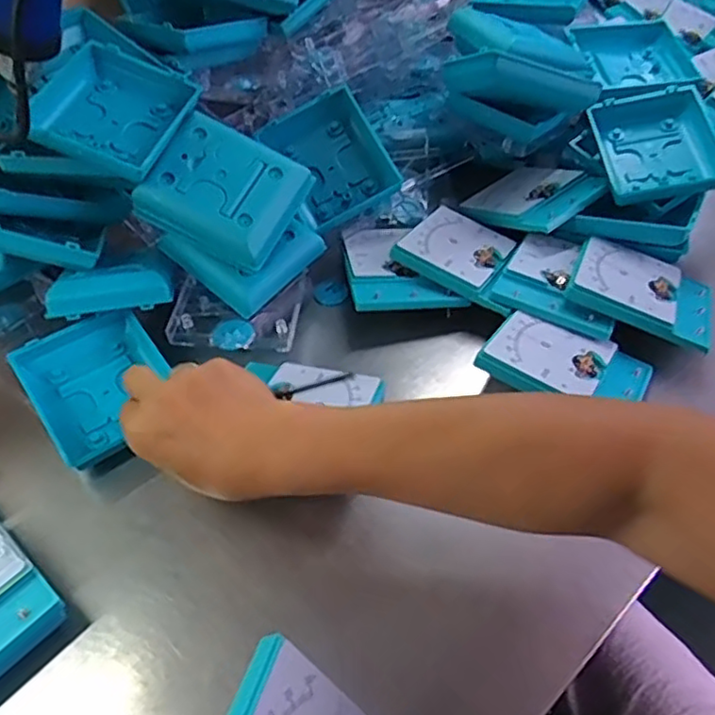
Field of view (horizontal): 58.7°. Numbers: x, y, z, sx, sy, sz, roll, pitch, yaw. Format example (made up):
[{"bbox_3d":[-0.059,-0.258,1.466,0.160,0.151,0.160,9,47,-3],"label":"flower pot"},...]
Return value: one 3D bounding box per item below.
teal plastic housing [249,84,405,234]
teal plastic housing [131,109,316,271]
[{"bbox_3d":[-0.023,-0.178,0.573,0.090,0.020,0.111,-32,83,9],"label":"teal plastic housing"},{"bbox_3d":[-0.103,-0.131,0.499,0.108,0.030,0.092,29,77,-4],"label":"teal plastic housing"}]

